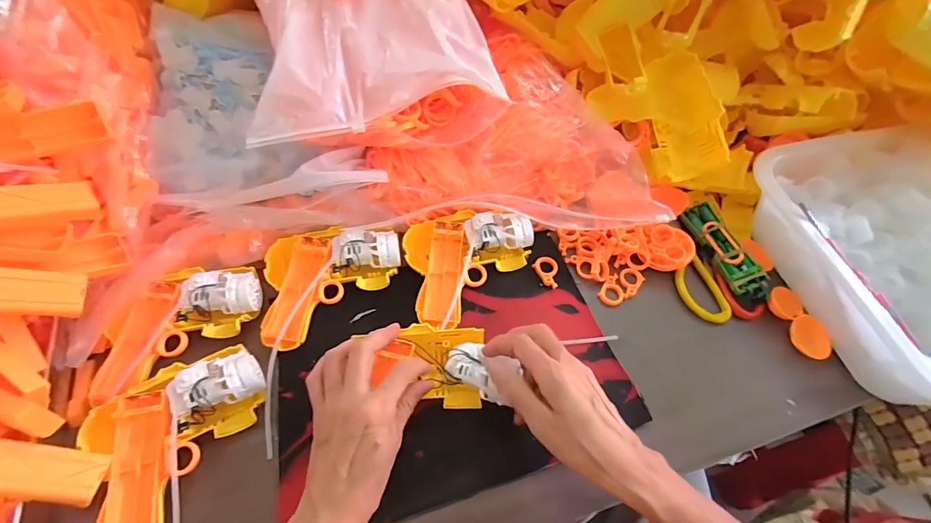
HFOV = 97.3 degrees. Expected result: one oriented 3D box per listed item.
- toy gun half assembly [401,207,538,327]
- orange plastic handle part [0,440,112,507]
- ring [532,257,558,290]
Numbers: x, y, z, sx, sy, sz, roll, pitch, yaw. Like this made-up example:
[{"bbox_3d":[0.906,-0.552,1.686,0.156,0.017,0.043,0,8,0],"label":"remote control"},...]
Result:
[{"bbox_3d":[0.007,0.002,0.426,0.128,0.045,0.119,-11,59,-9],"label":"toy gun half assembly"},{"bbox_3d":[-0.308,0.137,0.273,0.108,0.023,0.031,29,53,-27],"label":"orange plastic handle part"},{"bbox_3d":[0.091,0.010,0.443,0.024,0.005,0.038,-25,62,-17],"label":"ring"}]

